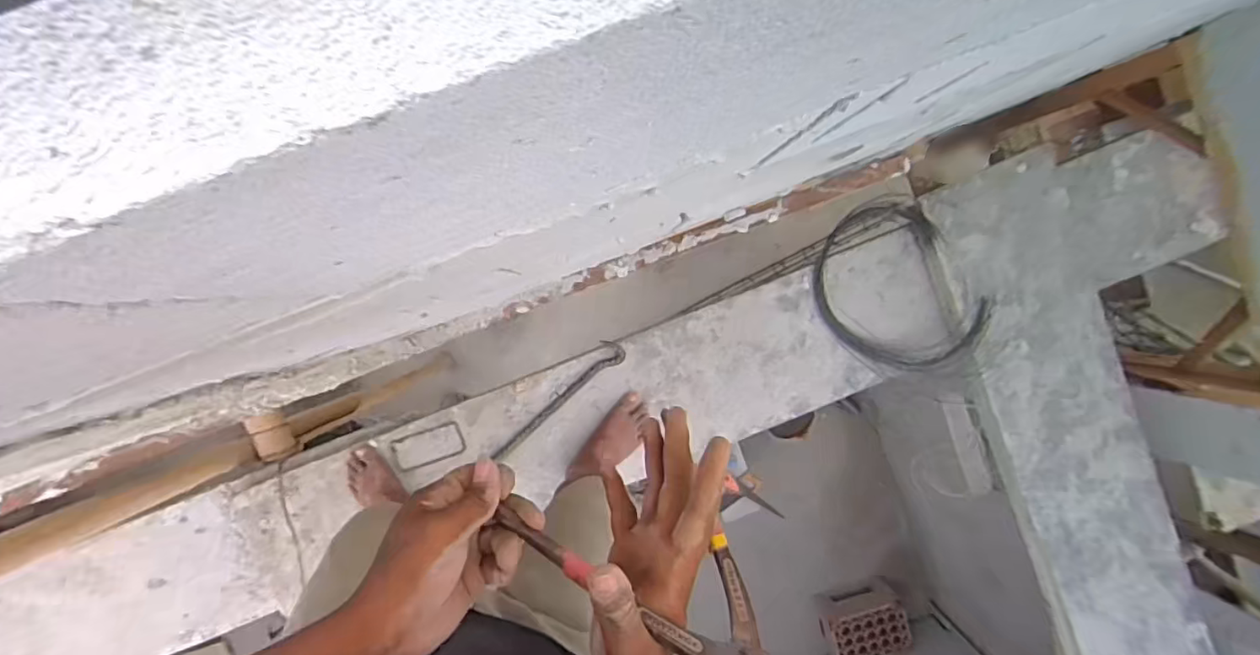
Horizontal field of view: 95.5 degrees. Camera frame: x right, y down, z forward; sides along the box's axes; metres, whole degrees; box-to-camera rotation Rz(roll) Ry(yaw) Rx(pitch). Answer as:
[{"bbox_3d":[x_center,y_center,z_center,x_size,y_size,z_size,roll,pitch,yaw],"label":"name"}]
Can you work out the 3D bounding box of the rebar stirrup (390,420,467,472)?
[{"bbox_3d":[-0.422,0.250,1.203,0.144,0.009,0.073,-18,91,-9],"label":"rebar stirrup"}]

